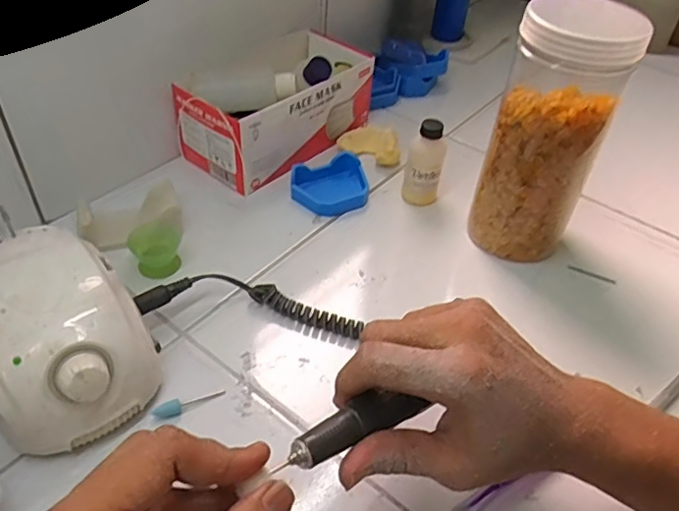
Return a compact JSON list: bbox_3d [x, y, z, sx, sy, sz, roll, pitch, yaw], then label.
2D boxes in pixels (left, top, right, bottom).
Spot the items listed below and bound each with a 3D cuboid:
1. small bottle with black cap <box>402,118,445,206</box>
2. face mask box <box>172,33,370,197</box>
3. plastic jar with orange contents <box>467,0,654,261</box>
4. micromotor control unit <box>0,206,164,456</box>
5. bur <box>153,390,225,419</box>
[{"bbox_3d":[0.083,-0.090,0.554,0.035,0.081,0.029,13,45,7],"label":"small bottle with black cap"},{"bbox_3d":[-0.071,-0.168,0.613,0.124,0.083,0.199,33,51,25],"label":"face mask box"},{"bbox_3d":[0.172,-0.096,0.479,0.088,0.216,0.075,20,47,14],"label":"plastic jar with orange contents"},{"bbox_3d":[-0.194,0.054,0.383,0.105,0.081,0.140,-32,56,-32],"label":"micromotor control unit"},{"bbox_3d":[-0.105,0.103,0.396,0.050,0.007,0.010,-11,46,-34],"label":"bur"}]

